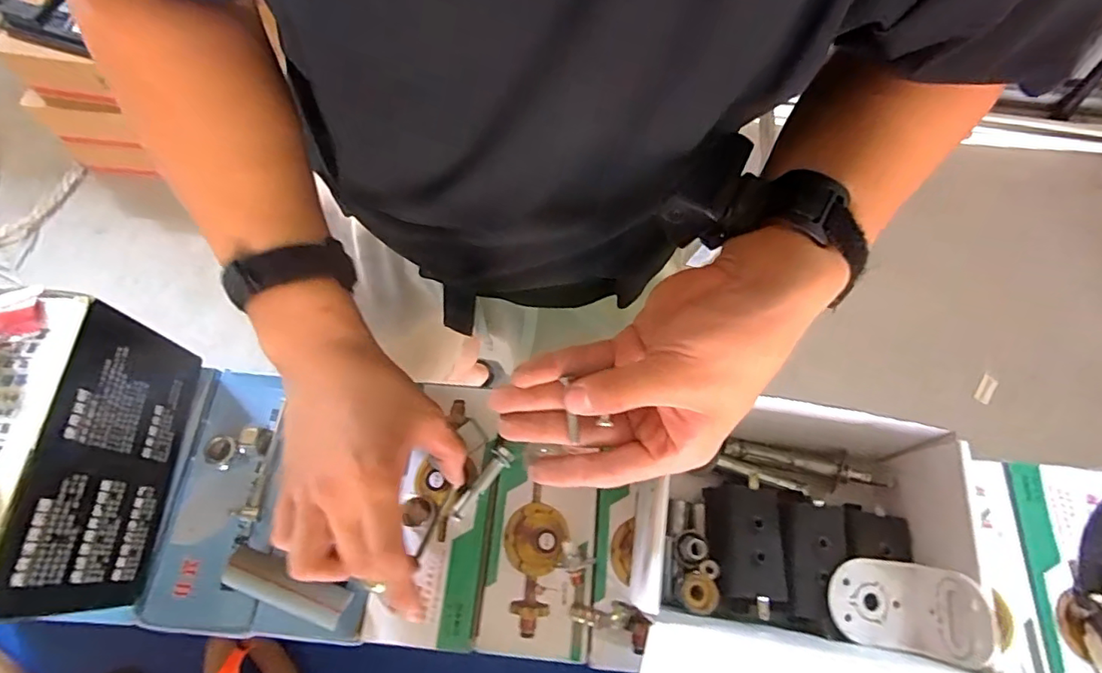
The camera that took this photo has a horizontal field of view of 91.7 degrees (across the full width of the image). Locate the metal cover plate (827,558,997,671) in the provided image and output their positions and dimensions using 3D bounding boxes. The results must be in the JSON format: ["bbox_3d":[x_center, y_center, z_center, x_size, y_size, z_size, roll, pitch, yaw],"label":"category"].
[{"bbox_3d":[0.197,0.151,0.302,0.060,0.050,0.050,10,69,4],"label":"metal cover plate"}]

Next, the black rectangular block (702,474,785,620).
[{"bbox_3d":[0.125,0.133,0.346,0.040,0.032,0.076,3,68,1],"label":"black rectangular block"}]

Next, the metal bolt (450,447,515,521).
[{"bbox_3d":[-0.050,0.105,0.382,0.015,0.013,0.059,38,73,13],"label":"metal bolt"}]

